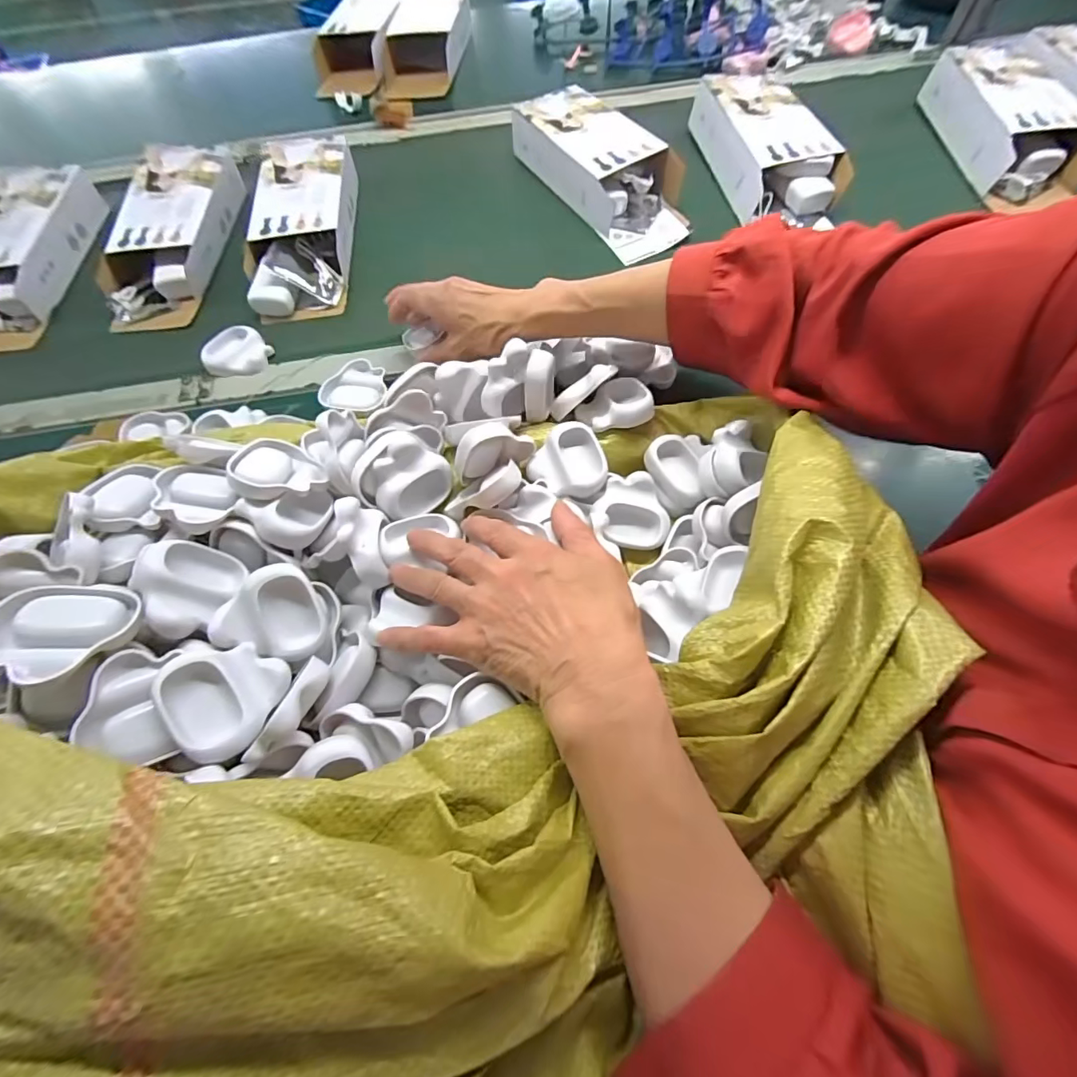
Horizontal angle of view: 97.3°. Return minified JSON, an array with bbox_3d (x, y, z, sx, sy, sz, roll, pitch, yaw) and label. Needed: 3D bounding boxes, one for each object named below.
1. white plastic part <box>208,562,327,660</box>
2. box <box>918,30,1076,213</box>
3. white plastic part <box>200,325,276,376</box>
[{"bbox_3d":[-0.164,0.050,0.301,0.058,0.019,0.059,41,68,-23],"label":"white plastic part"},{"bbox_3d":[0.575,-0.515,0.578,0.111,0.066,0.237,-3,64,-1],"label":"box"},{"bbox_3d":[-0.307,-0.194,0.488,0.059,0.019,0.059,0,64,0],"label":"white plastic part"}]

